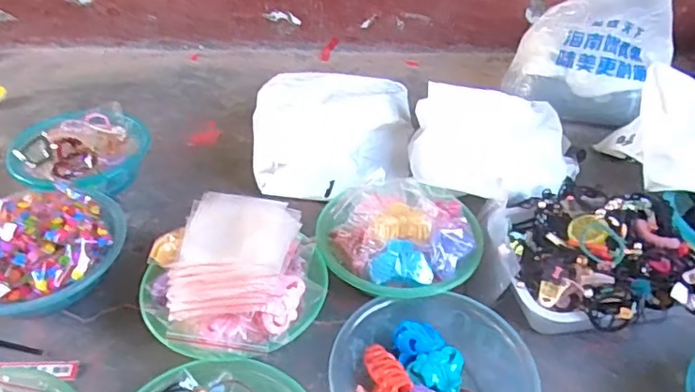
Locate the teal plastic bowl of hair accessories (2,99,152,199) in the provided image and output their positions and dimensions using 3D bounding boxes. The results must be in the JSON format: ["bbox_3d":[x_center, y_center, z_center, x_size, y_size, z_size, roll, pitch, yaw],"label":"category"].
[{"bbox_3d":[-0.446,-0.071,0.973,0.197,0.100,0.209,1,41,-1],"label":"teal plastic bowl of hair accessories"}]

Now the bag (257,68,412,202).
[{"bbox_3d":[-0.029,-0.120,1.056,0.290,0.092,0.315,4,41,3],"label":"bag"}]

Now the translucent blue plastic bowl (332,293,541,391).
[{"bbox_3d":[0.095,0.225,0.693,0.213,0.078,0.218,1,41,-1],"label":"translucent blue plastic bowl"}]

